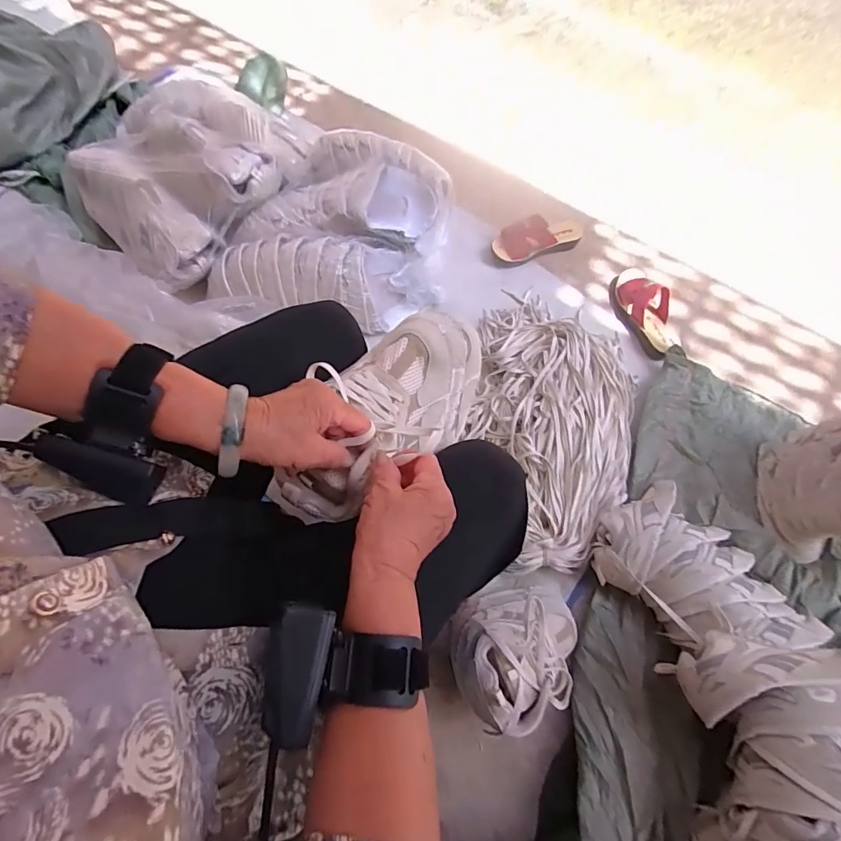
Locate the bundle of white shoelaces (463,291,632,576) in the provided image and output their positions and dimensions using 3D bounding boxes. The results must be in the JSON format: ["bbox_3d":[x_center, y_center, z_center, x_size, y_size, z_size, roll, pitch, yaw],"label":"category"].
[{"bbox_3d":[0.248,-0.013,0.847,0.306,0.113,0.567,10,70,3],"label":"bundle of white shoelaces"}]

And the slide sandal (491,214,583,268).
[{"bbox_3d":[0.271,-0.418,1.011,0.219,0.053,0.088,-24,72,-9],"label":"slide sandal"}]

